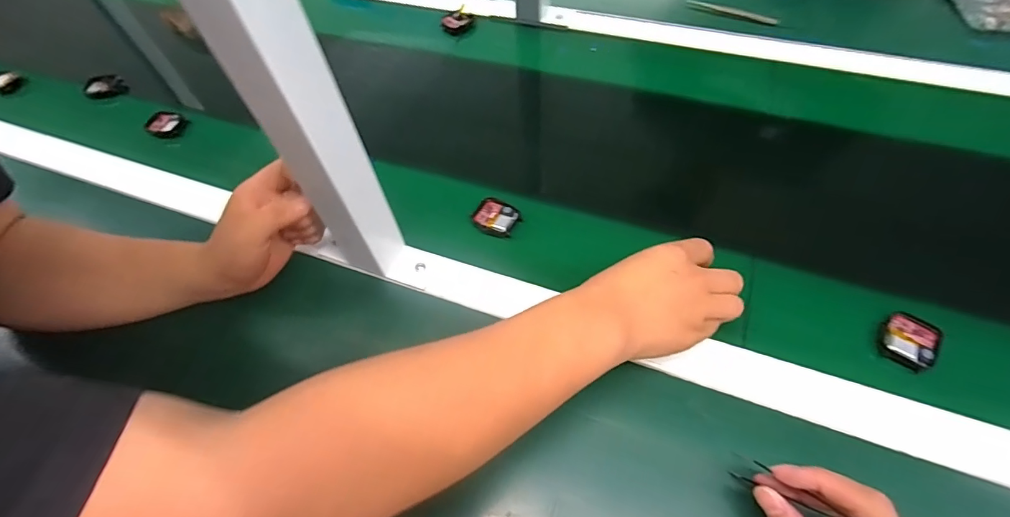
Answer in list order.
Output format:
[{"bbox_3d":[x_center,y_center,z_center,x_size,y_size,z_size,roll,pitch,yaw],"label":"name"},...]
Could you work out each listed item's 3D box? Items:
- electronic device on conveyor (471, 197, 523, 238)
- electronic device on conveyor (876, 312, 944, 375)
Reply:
[{"bbox_3d":[-0.010,-0.041,0.464,0.045,0.012,0.038,16,59,15],"label":"electronic device on conveyor"},{"bbox_3d":[0.323,0.067,0.370,0.037,0.012,0.045,32,64,23],"label":"electronic device on conveyor"}]

